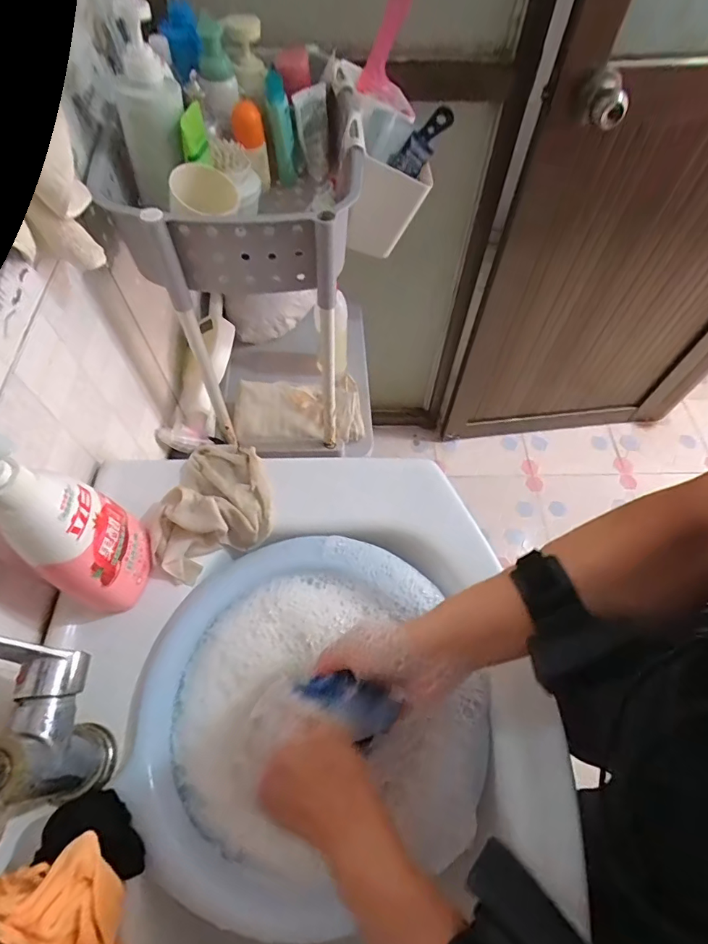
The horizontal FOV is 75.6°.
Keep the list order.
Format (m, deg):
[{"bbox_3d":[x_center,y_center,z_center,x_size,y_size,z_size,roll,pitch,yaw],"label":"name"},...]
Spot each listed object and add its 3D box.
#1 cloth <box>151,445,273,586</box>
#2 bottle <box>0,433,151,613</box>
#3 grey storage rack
[{"bbox_3d":[-0.145,0.034,0.478,0.115,0.048,0.160,10,61,5],"label":"cloth"},{"bbox_3d":[-0.231,0.037,0.349,0.060,0.223,0.080,4,60,7],"label":"bottle"},{"bbox_3d":[-0.134,-0.267,0.743,0.257,0.484,0.346,-13,61,-8],"label":"grey storage rack"}]

